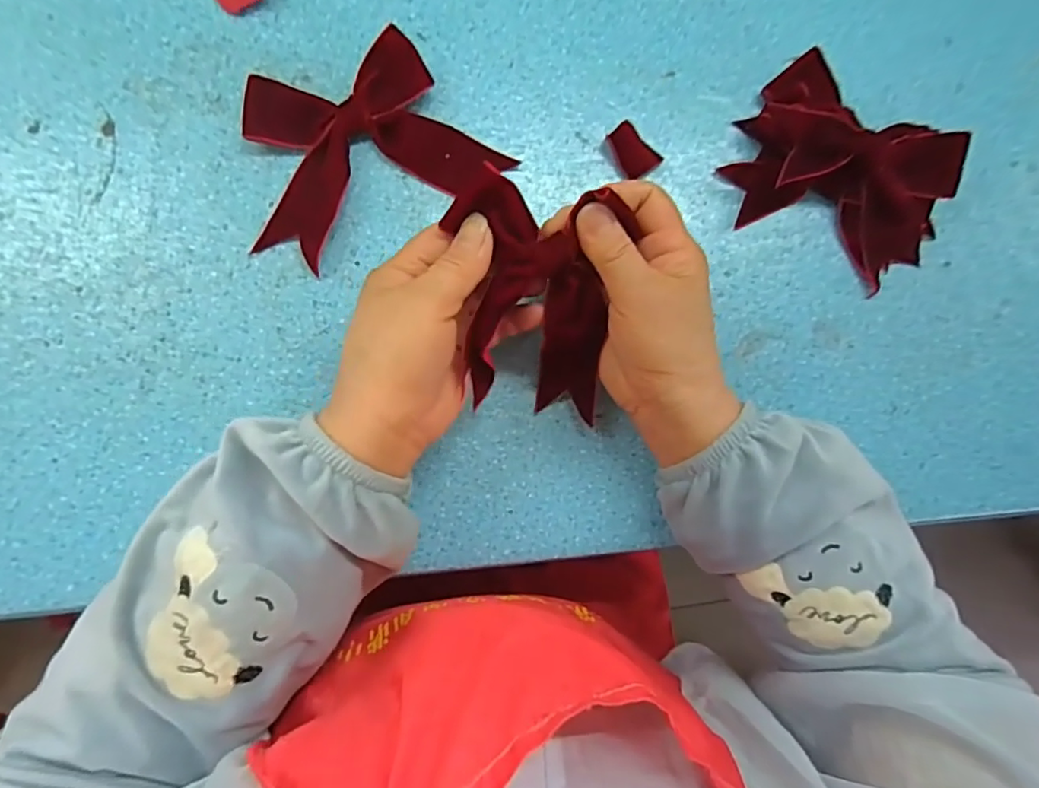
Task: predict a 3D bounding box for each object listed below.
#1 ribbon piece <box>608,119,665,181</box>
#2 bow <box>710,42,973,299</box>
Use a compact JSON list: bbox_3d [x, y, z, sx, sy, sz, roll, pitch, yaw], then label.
[{"bbox_3d":[0.073,-0.155,0.358,0.025,0.005,0.034,-35,91,-8],"label":"ribbon piece"},{"bbox_3d":[0.210,-0.138,0.358,0.149,0.042,0.111,38,82,-3],"label":"bow"}]

